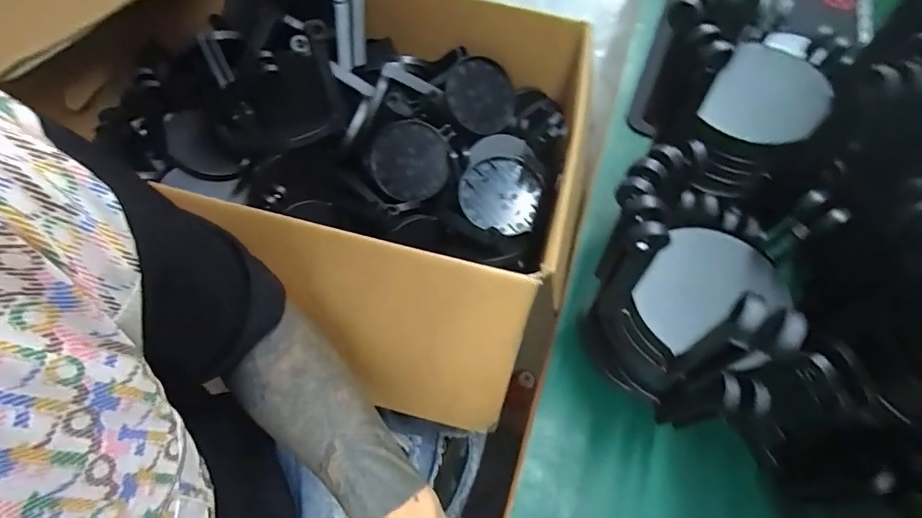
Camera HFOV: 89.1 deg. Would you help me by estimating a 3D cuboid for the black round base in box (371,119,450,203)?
[{"bbox_3d":[-0.065,-0.124,0.599,0.094,0.013,0.097,0,91,-6],"label":"black round base in box"}]

